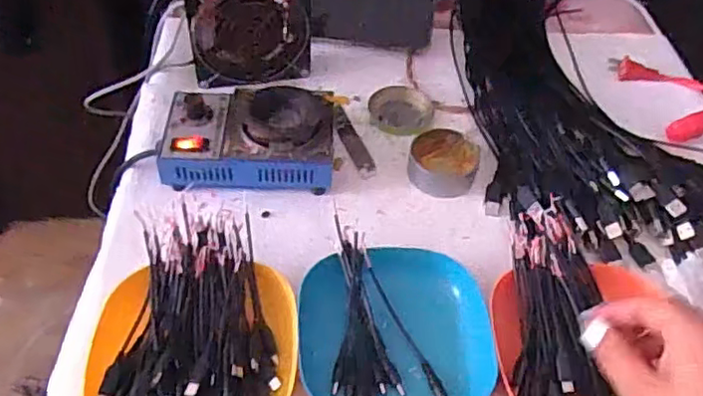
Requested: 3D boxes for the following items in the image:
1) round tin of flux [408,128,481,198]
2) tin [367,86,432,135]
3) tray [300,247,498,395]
[{"bbox_3d":[0.085,-0.033,0.581,0.061,0.024,0.061,2,51,-2],"label":"round tin of flux"},{"bbox_3d":[0.051,-0.089,0.645,0.065,0.011,0.063,2,51,-2],"label":"tin"},{"bbox_3d":[0.033,0.100,0.465,0.136,0.034,0.129,-1,51,-4],"label":"tray"}]

